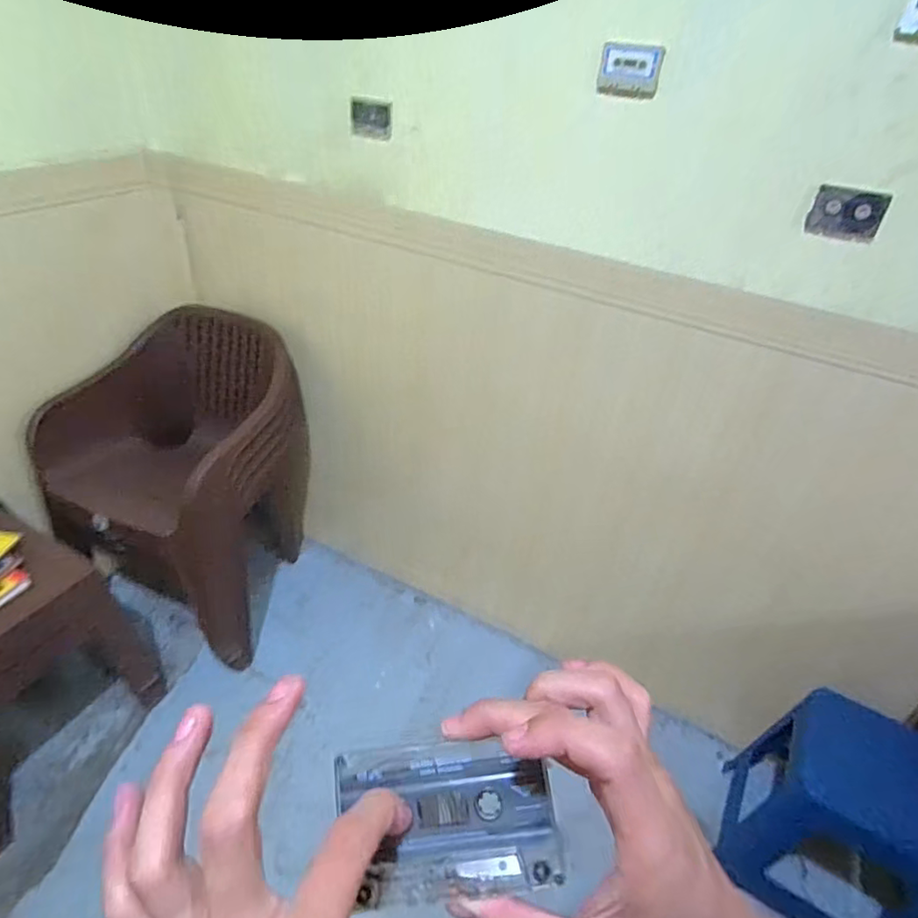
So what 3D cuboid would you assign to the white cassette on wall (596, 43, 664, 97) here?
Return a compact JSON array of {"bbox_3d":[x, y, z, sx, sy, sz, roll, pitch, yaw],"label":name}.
[{"bbox_3d":[0.285,-0.649,0.967,0.101,0.074,0.022,18,44,19],"label":"white cassette on wall"}]

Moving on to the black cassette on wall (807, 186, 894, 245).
[{"bbox_3d":[0.617,-0.390,0.919,0.100,0.072,0.015,32,44,30],"label":"black cassette on wall"}]

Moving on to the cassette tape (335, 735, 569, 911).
[{"bbox_3d":[-0.005,0.165,0.266,0.098,0.008,0.062,-9,68,2],"label":"cassette tape"}]

